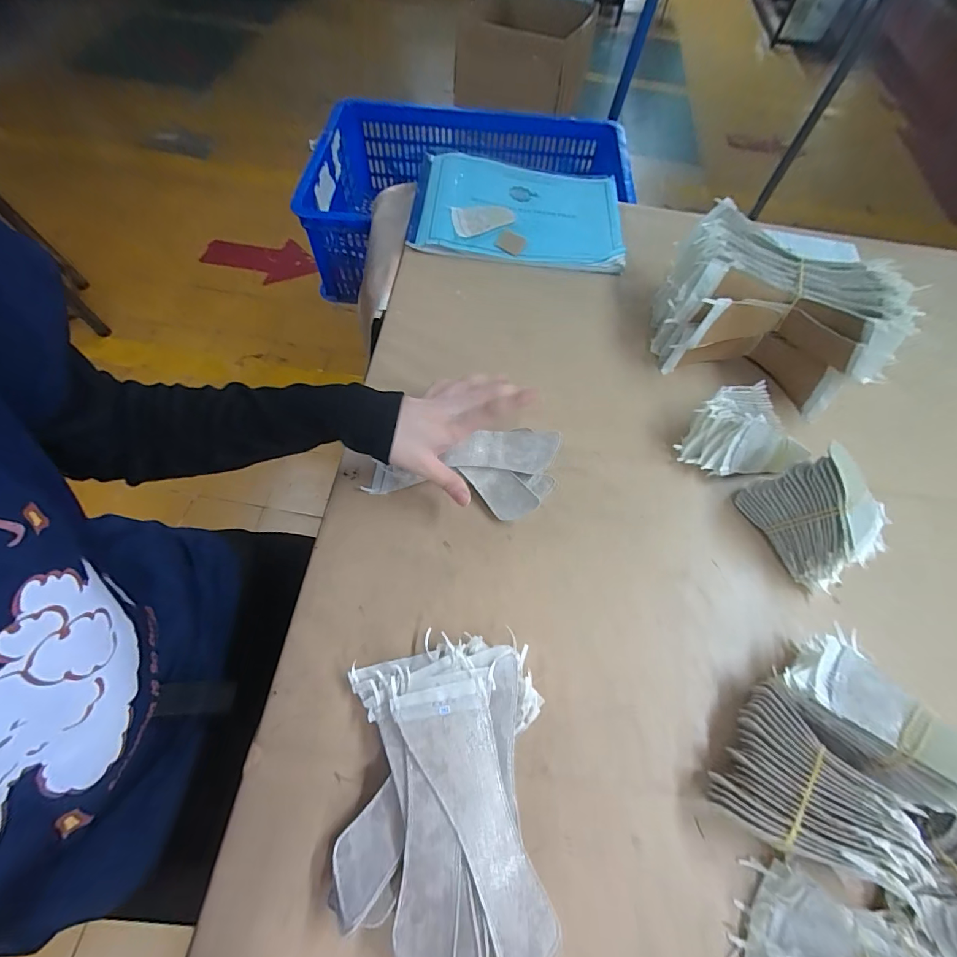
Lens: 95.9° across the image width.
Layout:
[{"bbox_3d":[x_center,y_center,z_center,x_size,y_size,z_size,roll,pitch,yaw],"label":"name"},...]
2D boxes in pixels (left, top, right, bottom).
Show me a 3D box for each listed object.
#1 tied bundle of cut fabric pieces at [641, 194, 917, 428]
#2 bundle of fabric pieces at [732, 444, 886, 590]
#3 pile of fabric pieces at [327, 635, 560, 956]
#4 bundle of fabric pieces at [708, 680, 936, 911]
[{"bbox_3d":[0.320,-0.185,0.491,0.217,0.125,0.143,21,63,7],"label":"tied bundle of cut fabric pieces"},{"bbox_3d":[0.310,0.033,0.387,0.064,0.090,0.103,-22,66,-15],"label":"bundle of fabric pieces"},{"bbox_3d":[-0.025,0.210,0.294,0.131,0.041,0.180,1,62,-3],"label":"pile of fabric pieces"},{"bbox_3d":[0.230,0.216,0.300,0.100,0.064,0.091,38,66,15],"label":"bundle of fabric pieces"}]

